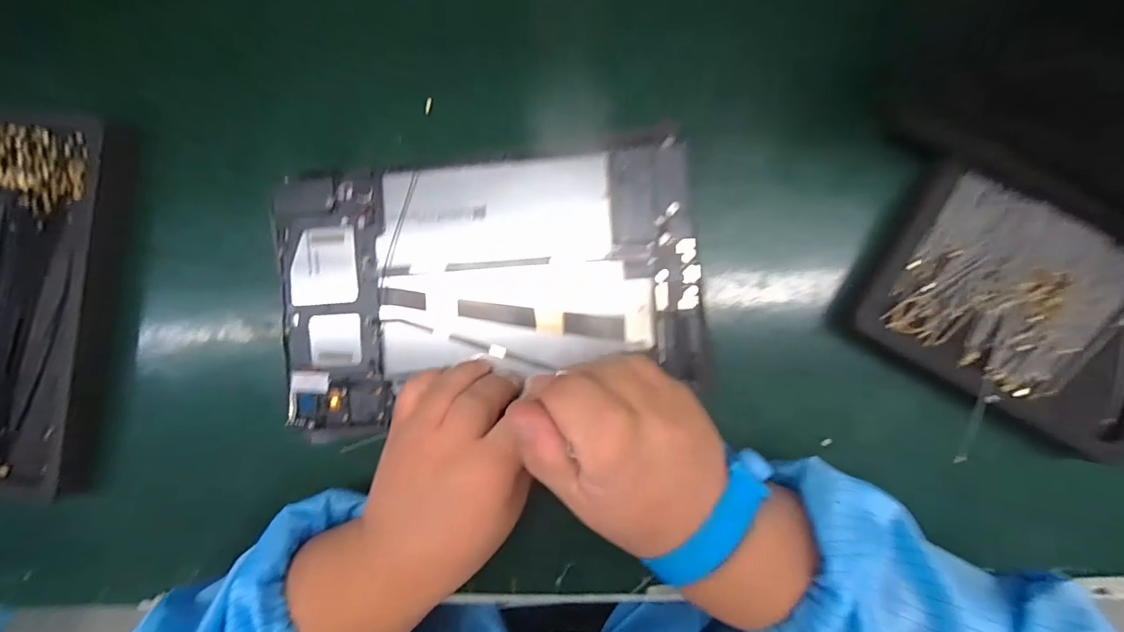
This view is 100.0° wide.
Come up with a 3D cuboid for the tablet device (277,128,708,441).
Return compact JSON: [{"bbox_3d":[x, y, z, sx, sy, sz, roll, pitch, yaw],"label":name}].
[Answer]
[{"bbox_3d":[-0.045,-0.017,0.268,0.236,0.016,0.141,-7,95,7],"label":"tablet device"}]

